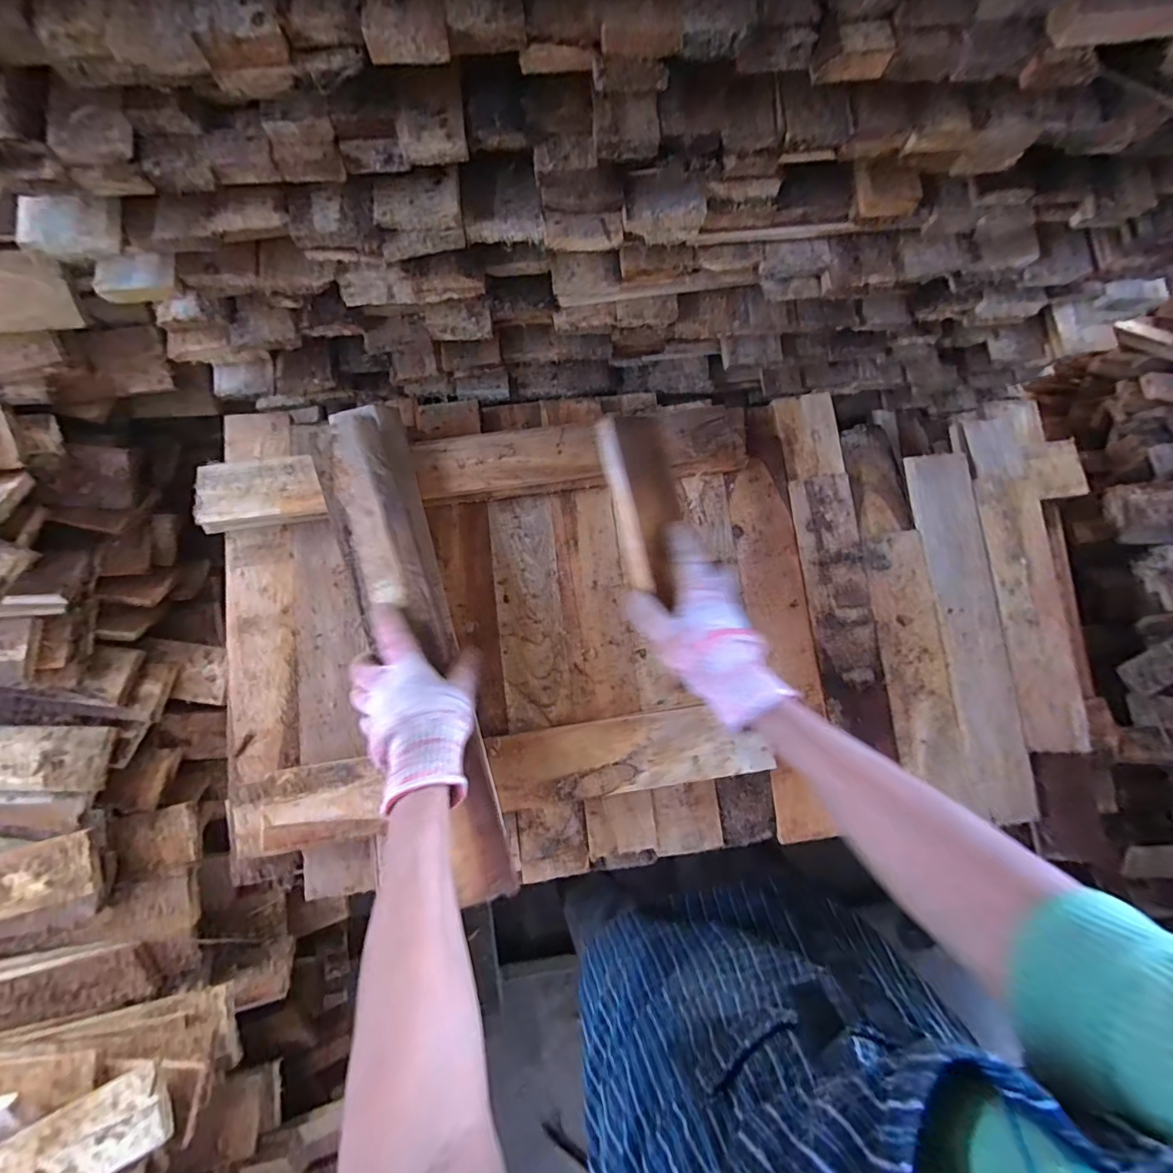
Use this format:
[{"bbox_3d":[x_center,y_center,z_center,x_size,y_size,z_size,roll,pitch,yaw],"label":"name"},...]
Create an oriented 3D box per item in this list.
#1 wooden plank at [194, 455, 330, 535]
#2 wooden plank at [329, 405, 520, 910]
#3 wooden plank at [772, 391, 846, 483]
[{"bbox_3d":[-0.342,-0.100,0.546,0.123,0.028,0.067,-8,84,-3],"label":"wooden plank"},{"bbox_3d":[-0.162,0.051,0.501,0.085,0.040,0.483,-19,82,-5],"label":"wooden plank"},{"bbox_3d":[0.268,-0.182,0.620,0.070,0.011,0.107,-7,84,-3],"label":"wooden plank"}]

